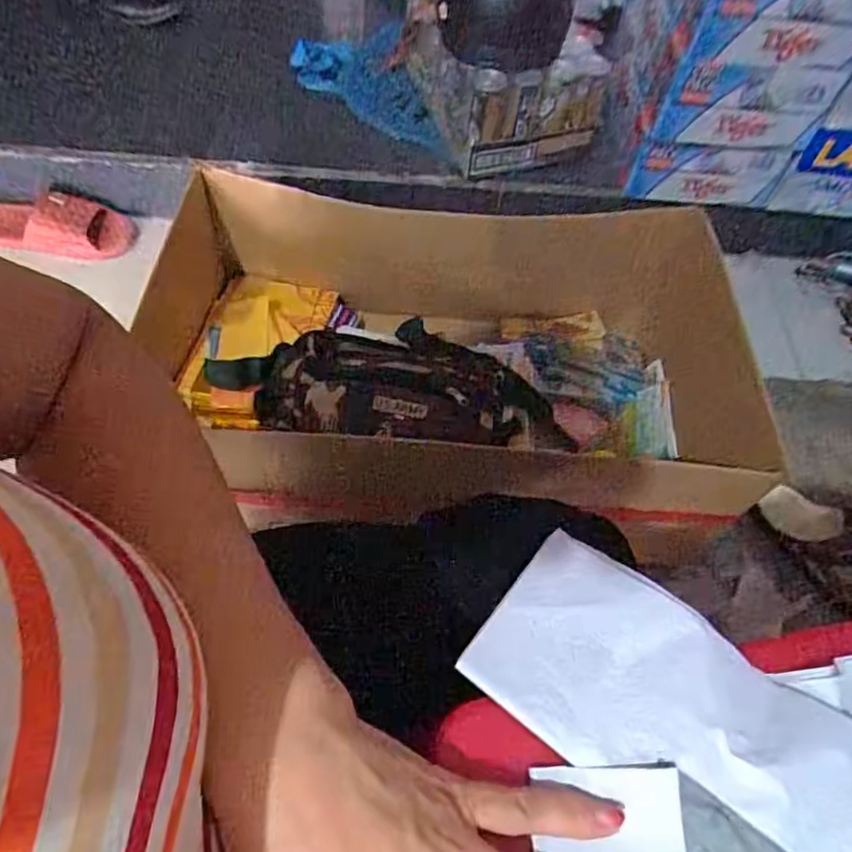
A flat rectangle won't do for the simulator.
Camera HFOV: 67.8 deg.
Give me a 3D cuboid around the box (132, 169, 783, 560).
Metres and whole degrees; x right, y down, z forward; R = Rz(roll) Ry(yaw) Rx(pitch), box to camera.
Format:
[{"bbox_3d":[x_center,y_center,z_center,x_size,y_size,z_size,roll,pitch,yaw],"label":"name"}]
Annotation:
[{"bbox_3d":[0.054,-0.061,0.823,0.713,0.229,0.433,7,57,0],"label":"box"}]

